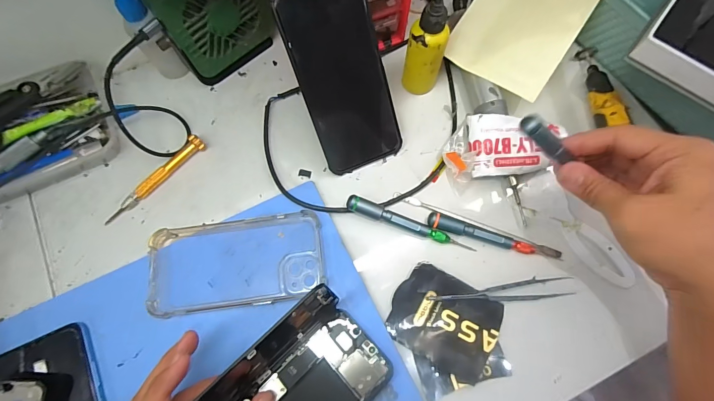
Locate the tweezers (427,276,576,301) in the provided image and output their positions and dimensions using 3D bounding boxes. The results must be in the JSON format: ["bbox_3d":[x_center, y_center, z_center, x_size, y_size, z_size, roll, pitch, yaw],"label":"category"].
[{"bbox_3d":[0.130,0.082,0.326,0.131,0.007,0.018,-6,73,-2],"label":"tweezers"}]

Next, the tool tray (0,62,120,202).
[{"bbox_3d":[-0.319,-0.061,0.355,0.168,0.043,0.111,-24,74,-7],"label":"tool tray"}]

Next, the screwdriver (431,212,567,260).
[{"bbox_3d":[0.125,0.036,0.339,0.121,0.012,0.013,17,73,5],"label":"screwdriver"}]

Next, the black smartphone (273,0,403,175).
[{"bbox_3d":[-0.011,-0.104,0.328,0.076,0.165,0.010,-24,30,-9],"label":"black smartphone"}]

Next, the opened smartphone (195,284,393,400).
[{"bbox_3d":[-0.050,0.141,0.267,0.143,0.070,0.092,-42,75,-15],"label":"opened smartphone"}]

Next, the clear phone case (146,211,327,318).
[{"bbox_3d":[-0.107,0.053,0.327,0.150,0.015,0.078,-7,70,-3],"label":"clear phone case"}]

